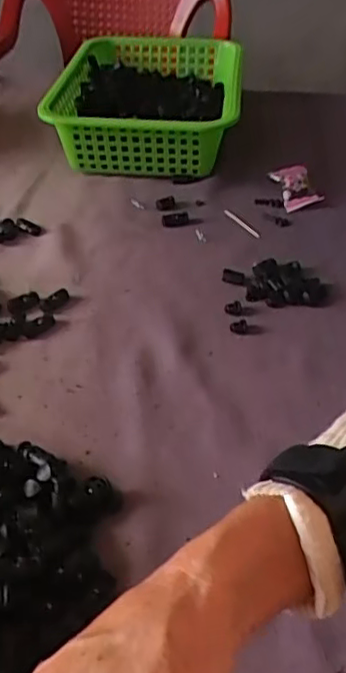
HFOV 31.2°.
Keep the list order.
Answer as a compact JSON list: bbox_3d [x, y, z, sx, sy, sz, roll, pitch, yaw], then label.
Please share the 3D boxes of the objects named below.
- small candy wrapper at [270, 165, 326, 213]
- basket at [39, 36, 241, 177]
[{"bbox_3d":[0.137,-0.166,0.689,0.046,0.023,0.061,-13,43,-15],"label":"small candy wrapper"},{"bbox_3d":[-0.027,-0.302,0.799,0.202,0.089,0.347,4,41,4],"label":"basket"}]

